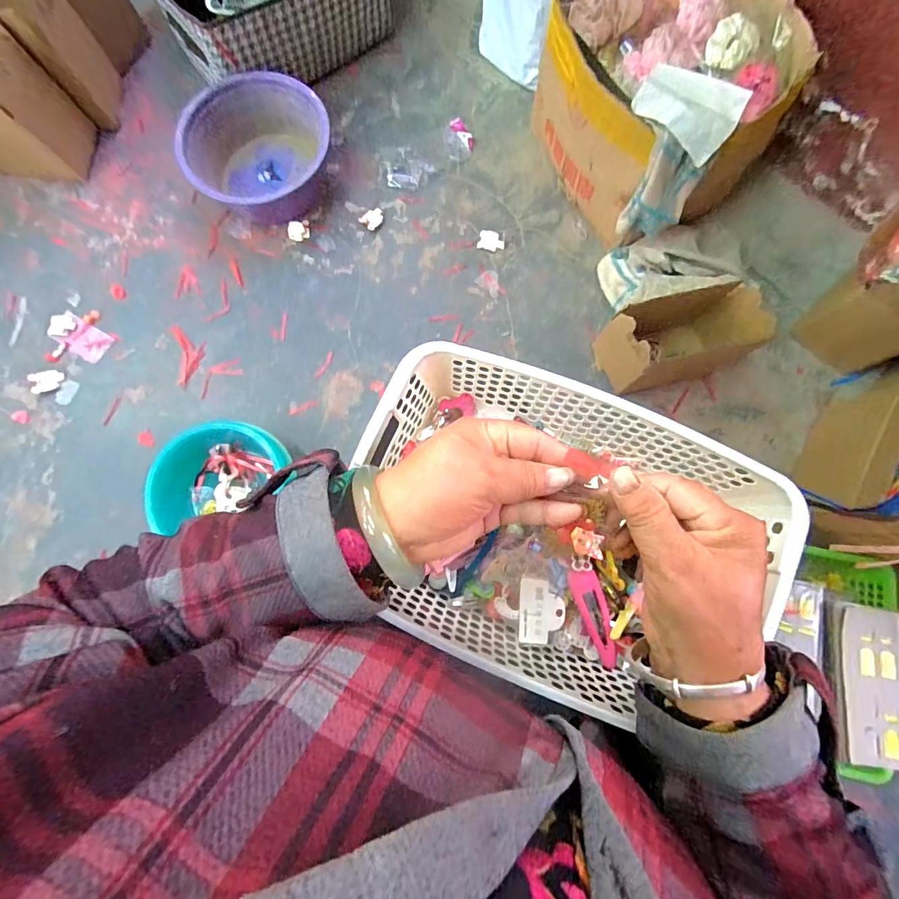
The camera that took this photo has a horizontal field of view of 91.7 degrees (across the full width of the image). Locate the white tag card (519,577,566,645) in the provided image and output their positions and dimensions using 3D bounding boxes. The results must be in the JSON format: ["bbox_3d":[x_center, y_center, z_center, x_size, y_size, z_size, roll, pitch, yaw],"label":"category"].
[{"bbox_3d":[0.071,0.125,0.336,0.033,0.004,0.049,3,89,15],"label":"white tag card"}]

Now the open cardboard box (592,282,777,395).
[{"bbox_3d":[0.397,-0.184,0.766,0.244,0.190,0.109,-13,80,-2],"label":"open cardboard box"}]

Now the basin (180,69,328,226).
[{"bbox_3d":[-0.383,-0.607,0.887,0.286,0.111,0.260,-13,80,-2],"label":"basin"}]

